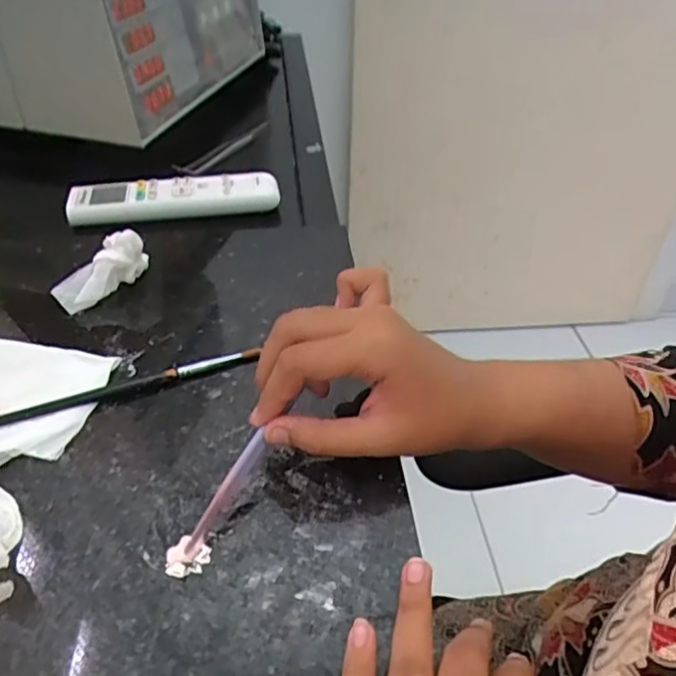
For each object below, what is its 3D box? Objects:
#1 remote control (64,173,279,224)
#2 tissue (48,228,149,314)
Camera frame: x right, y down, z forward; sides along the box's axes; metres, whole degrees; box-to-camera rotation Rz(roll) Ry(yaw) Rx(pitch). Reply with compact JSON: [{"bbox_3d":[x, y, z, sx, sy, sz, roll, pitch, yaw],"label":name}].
[{"bbox_3d":[-0.143,-0.124,0.538,0.177,0.023,0.042,-4,41,-7],"label":"remote control"},{"bbox_3d":[-0.159,-0.048,0.413,0.037,0.043,0.063,20,43,20],"label":"tissue"}]

